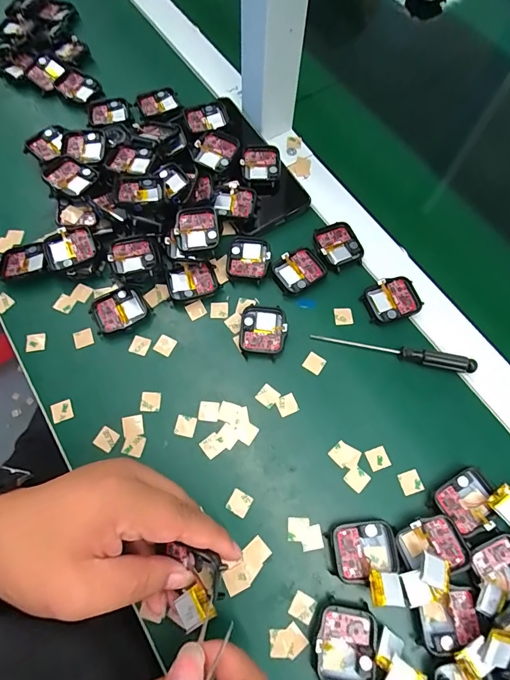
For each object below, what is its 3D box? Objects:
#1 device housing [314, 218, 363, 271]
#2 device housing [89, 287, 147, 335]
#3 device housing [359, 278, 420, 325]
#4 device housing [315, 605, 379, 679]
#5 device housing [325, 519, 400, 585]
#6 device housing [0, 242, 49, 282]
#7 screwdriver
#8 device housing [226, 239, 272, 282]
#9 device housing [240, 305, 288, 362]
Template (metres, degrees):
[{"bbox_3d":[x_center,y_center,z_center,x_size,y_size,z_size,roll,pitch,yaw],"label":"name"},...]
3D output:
[{"bbox_3d":[0.077,-0.087,0.363,0.040,0.006,0.044,-19,70,-9],"label":"device housing"},{"bbox_3d":[-0.117,-0.023,0.338,0.043,0.011,0.037,-20,70,-9],"label":"device housing"},{"bbox_3d":[0.119,-0.034,0.343,0.045,0.008,0.037,-18,70,-8],"label":"device housing"},{"bbox_3d":[0.058,0.197,0.252,0.038,0.011,0.045,9,69,2],"label":"device housing"},{"bbox_3d":[0.075,0.145,0.271,0.045,0.016,0.035,-9,69,-5],"label":"device housing"},{"bbox_3d":[-0.207,-0.069,0.351,0.042,0.011,0.034,-16,70,-8],"label":"device housing"},{"bbox_3d":[0.113,0.010,0.325,0.131,0.012,0.012,11,69,3],"label":"screwdriver"},{"bbox_3d":[-0.006,-0.073,0.357,0.037,0.006,0.042,7,68,1],"label":"device housing"},{"bbox_3d":[0.007,-0.007,0.332,0.038,0.008,0.045,7,68,1],"label":"device housing"}]

